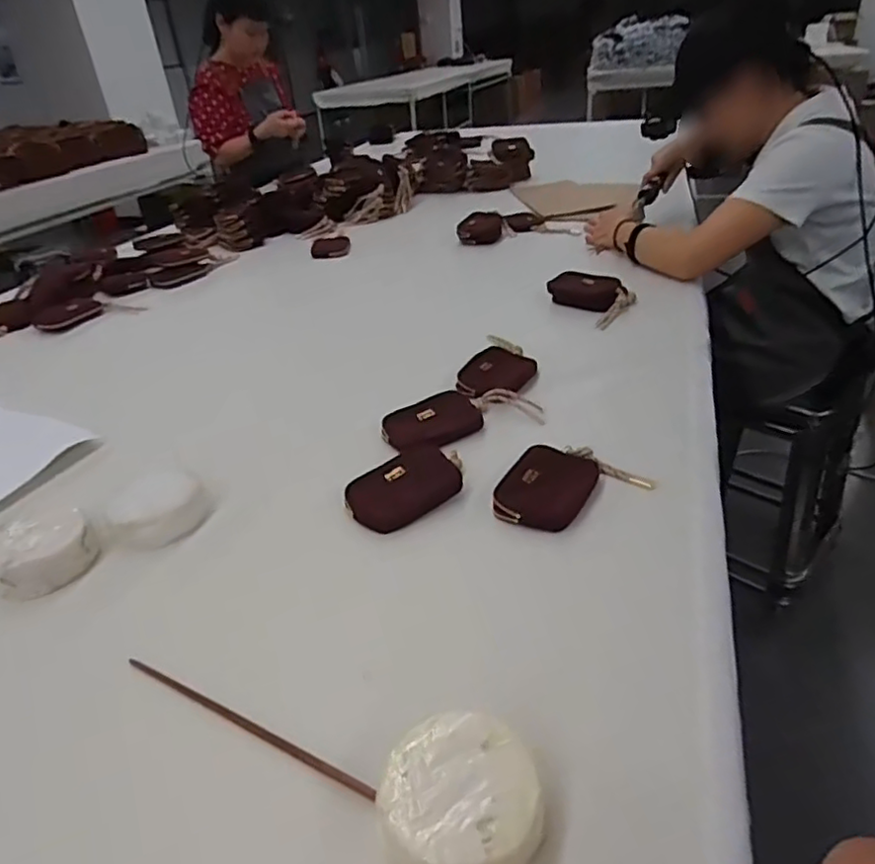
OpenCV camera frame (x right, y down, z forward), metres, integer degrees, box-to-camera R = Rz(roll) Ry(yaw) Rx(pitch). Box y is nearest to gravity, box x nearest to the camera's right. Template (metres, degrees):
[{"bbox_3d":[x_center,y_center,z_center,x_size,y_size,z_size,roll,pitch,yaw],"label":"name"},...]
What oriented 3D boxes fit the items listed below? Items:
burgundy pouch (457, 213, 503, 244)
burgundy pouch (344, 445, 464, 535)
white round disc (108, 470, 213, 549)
[{"bbox_3d":[0.096,-0.447,1.407,0.102,0.059,0.064,-5,32,1],"label":"burgundy pouch"},{"bbox_3d":[-0.035,0.058,0.664,0.118,0.033,0.066,-21,35,-23],"label":"burgundy pouch"},{"bbox_3d":[-0.291,0.079,0.663,0.097,0.029,0.094,-4,32,2],"label":"white round disc"}]

